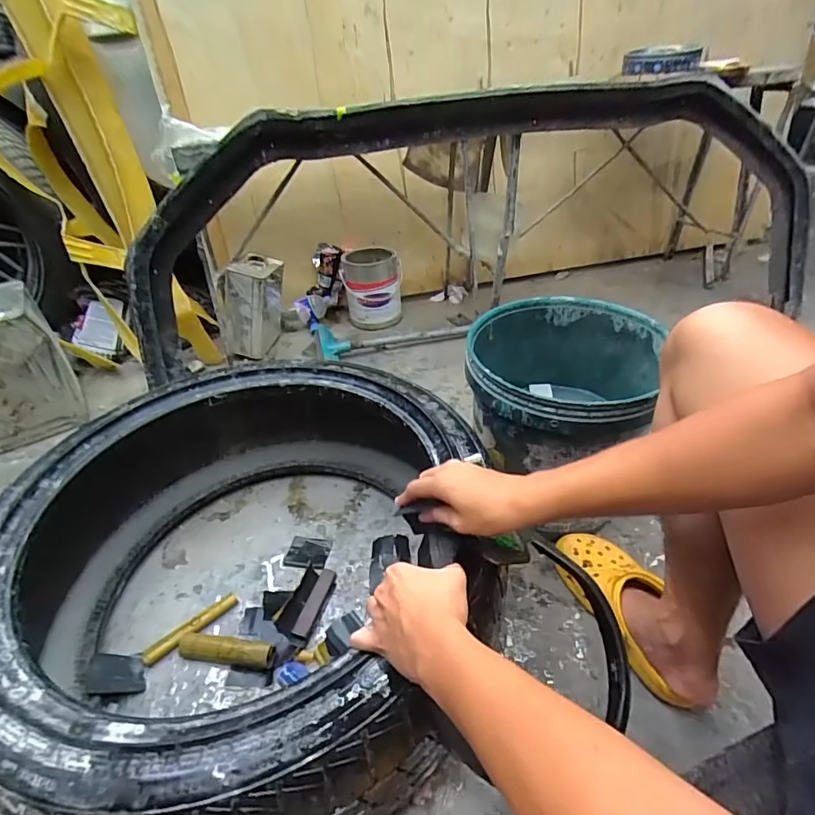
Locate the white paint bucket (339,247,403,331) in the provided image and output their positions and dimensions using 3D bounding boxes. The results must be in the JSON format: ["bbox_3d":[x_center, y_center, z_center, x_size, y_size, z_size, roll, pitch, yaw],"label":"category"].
[{"bbox_3d":[-0.105,-0.370,1.436,0.172,0.192,0.156,0,38,4],"label":"white paint bucket"}]

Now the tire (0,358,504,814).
[{"bbox_3d":[-0.228,0.193,0.676,0.689,0.236,0.649,-2,38,2],"label":"tire"}]

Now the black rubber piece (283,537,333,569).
[{"bbox_3d":[-0.174,0.253,0.821,0.074,0.012,0.063,6,39,12],"label":"black rubber piece"}]

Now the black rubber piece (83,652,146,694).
[{"bbox_3d":[-0.405,0.370,0.654,0.073,0.007,0.055,19,25,-31],"label":"black rubber piece"}]

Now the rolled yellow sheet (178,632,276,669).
[{"bbox_3d":[-0.265,0.354,0.680,0.142,0.031,0.032,4,39,9],"label":"rolled yellow sheet"}]

